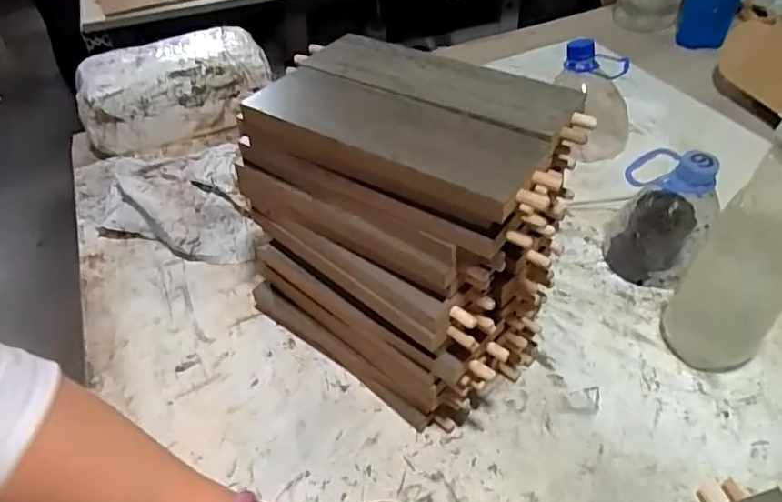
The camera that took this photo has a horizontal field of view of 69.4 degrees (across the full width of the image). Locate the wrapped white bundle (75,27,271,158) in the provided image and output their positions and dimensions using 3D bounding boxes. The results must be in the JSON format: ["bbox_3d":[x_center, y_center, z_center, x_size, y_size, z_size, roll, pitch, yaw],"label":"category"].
[{"bbox_3d":[-0.300,-0.217,0.793,0.245,0.107,0.131,-23,47,-18],"label":"wrapped white bundle"}]

